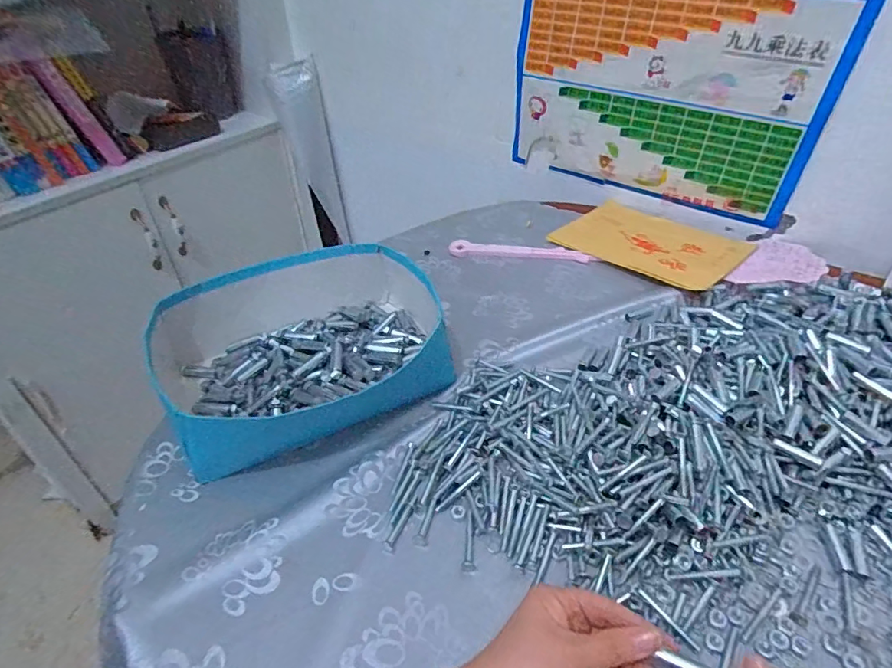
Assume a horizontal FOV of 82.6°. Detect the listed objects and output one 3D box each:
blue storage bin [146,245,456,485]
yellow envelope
[{"bbox_3d":[-0.156,0.005,0.577,0.320,0.084,0.234,-22,44,-21],"label":"blue storage bin"},{"bbox_3d":[0.317,-0.144,0.792,0.258,0.014,0.170,30,50,32],"label":"yellow envelope"}]

